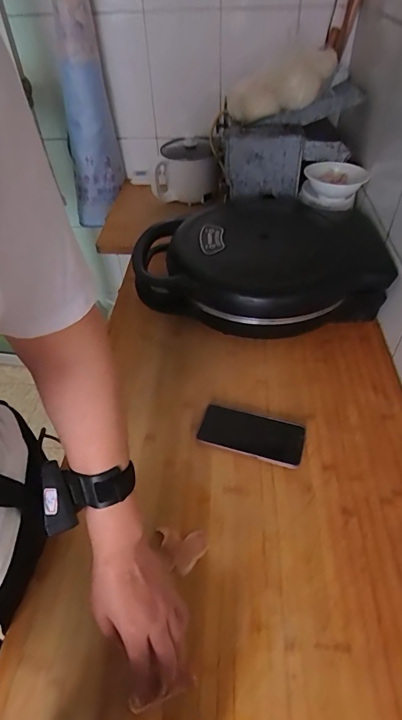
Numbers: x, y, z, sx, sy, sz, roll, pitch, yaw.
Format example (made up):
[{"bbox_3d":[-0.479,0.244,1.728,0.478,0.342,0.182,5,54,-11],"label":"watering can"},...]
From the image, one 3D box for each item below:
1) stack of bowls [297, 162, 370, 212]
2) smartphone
[{"bbox_3d":[0.285,-0.375,0.871,0.126,0.068,0.126,17,49,18],"label":"stack of bowls"},{"bbox_3d":[0.078,0.117,0.626,0.159,0.013,0.074,13,50,14],"label":"smartphone"}]

